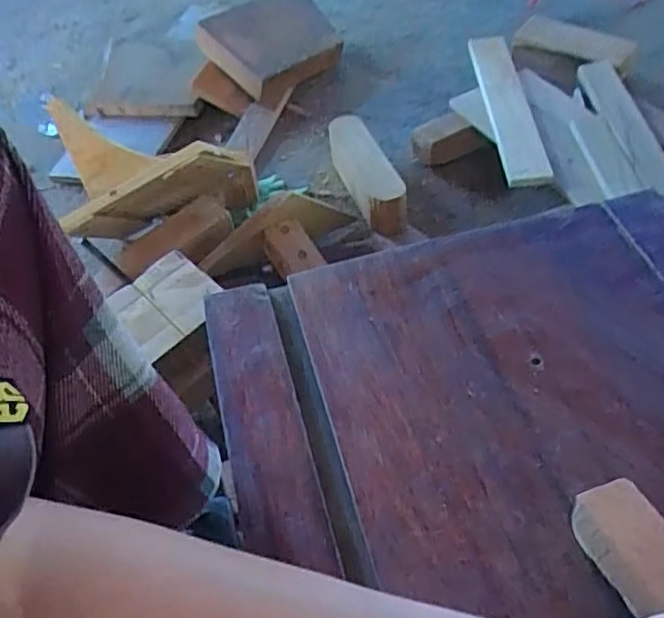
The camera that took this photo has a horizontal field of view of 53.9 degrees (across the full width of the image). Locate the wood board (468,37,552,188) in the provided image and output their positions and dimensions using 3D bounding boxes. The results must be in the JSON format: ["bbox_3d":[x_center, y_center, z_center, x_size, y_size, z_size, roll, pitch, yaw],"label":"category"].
[{"bbox_3d":[0.238,-0.277,0.888,0.058,0.023,0.332,-2,49,3],"label":"wood board"}]

